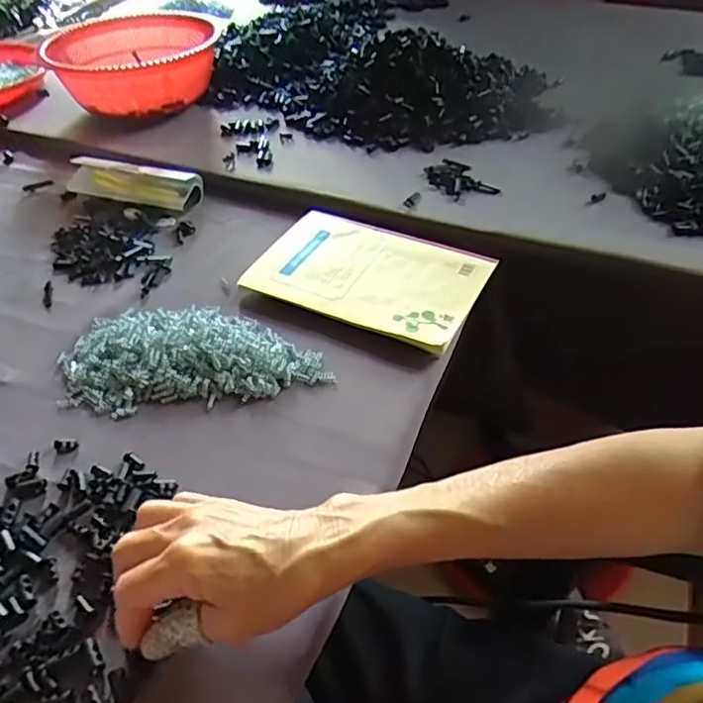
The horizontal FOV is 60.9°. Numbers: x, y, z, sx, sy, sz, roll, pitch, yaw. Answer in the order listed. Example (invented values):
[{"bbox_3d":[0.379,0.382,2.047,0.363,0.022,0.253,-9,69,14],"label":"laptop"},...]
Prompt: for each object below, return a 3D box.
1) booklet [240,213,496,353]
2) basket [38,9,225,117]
[{"bbox_3d":[0.018,-0.077,0.554,0.202,0.007,0.138,20,50,22],"label":"booklet"},{"bbox_3d":[-0.297,-0.387,0.817,0.208,0.080,0.176,10,47,14],"label":"basket"}]

